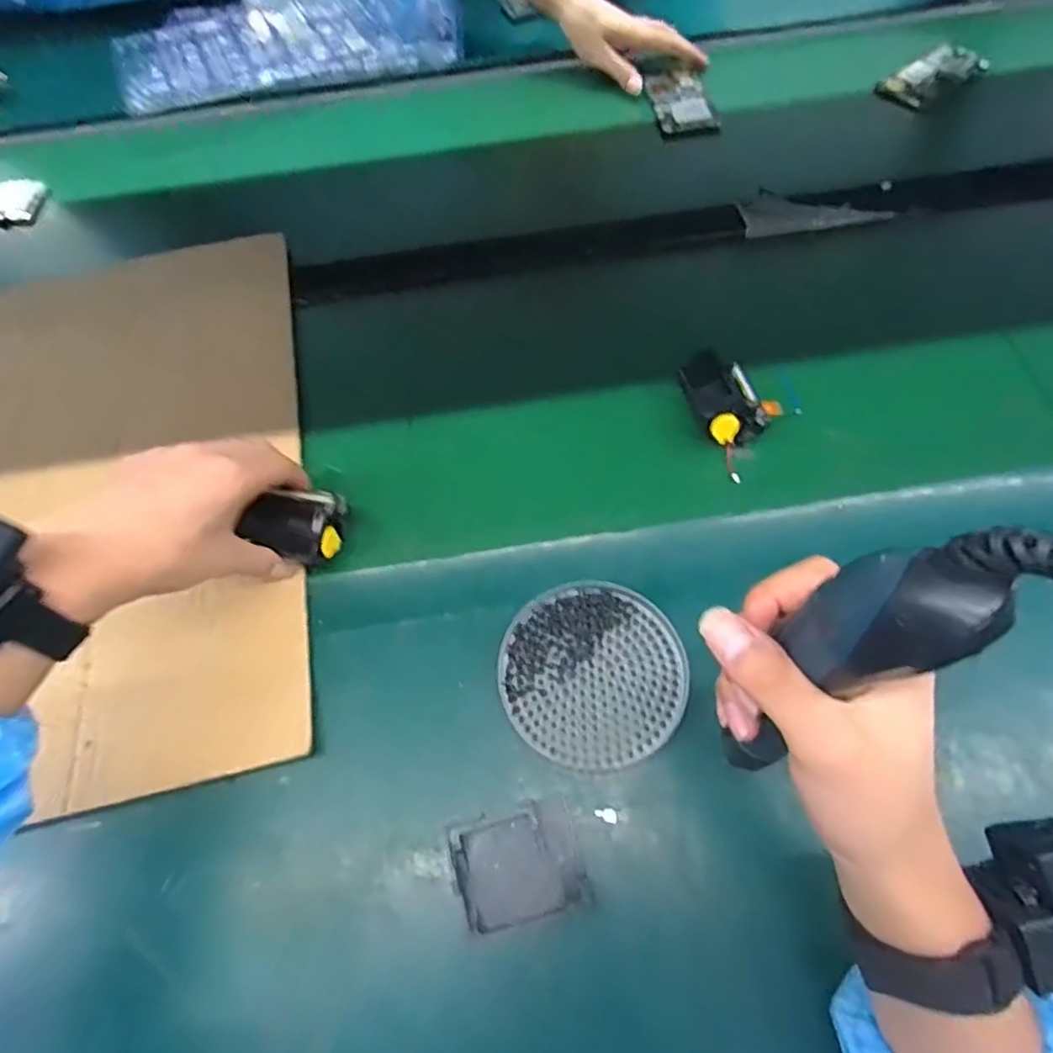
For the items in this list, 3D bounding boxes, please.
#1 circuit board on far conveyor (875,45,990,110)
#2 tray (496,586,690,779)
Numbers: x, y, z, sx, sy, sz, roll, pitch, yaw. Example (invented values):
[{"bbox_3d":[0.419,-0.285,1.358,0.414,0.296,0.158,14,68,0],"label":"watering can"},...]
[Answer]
[{"bbox_3d":[0.466,-0.516,0.730,0.128,0.014,0.055,-35,65,-15],"label":"circuit board on far conveyor"},{"bbox_3d":[0.042,0.094,0.407,0.111,0.019,0.115,-1,61,2],"label":"tray"}]

